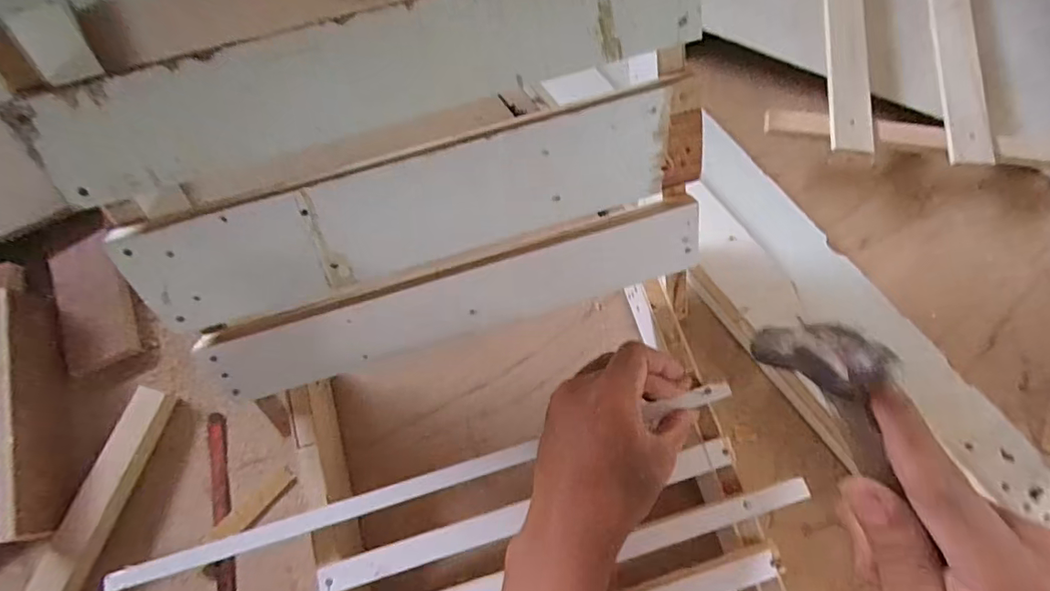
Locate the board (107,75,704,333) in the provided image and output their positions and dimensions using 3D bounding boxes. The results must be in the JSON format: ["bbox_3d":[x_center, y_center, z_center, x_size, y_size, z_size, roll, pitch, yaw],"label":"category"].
[{"bbox_3d":[-0.051,-0.054,0.302,0.321,0.072,0.013,-18,38,-5],"label":"board"}]

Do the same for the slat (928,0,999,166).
[{"bbox_3d":[0.397,-0.253,0.480,0.036,0.007,0.289,0,75,17],"label":"slat"}]

